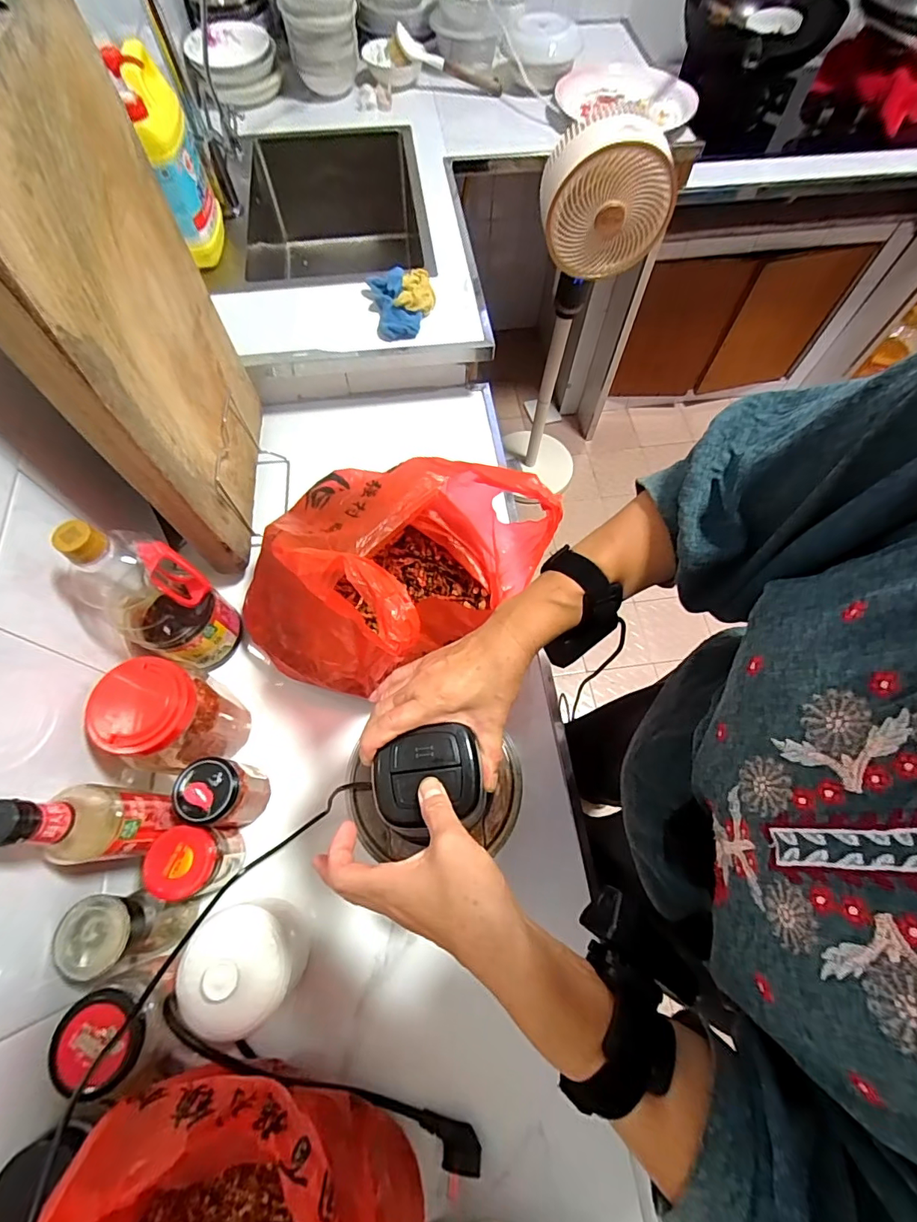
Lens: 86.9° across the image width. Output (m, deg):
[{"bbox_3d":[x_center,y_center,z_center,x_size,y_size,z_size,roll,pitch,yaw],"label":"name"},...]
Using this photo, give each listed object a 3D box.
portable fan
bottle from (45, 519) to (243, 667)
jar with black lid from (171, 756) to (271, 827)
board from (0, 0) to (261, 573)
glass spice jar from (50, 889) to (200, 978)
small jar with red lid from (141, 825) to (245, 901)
[{"bbox_3d":[0.304,-0.721,1.337,0.257,0.988,0.292,13,67,5],"label":"portable fan"},{"bbox_3d":[-0.342,-0.021,0.529,0.114,0.230,0.104,32,70,12],"label":"bottle"},{"bbox_3d":[-0.253,0.196,0.524,0.064,0.096,0.062,0,67,-1],"label":"jar with black lid"},{"bbox_3d":[-0.321,-0.287,0.512,0.045,0.421,0.316,-4,67,-3],"label":"board"},{"bbox_3d":[-0.312,0.300,0.463,0.063,0.113,0.059,0,67,-1],"label":"glass spice jar"},{"bbox_3d":[-0.269,0.256,0.498,0.064,0.081,0.062,0,67,-1],"label":"small jar with red lid"}]

